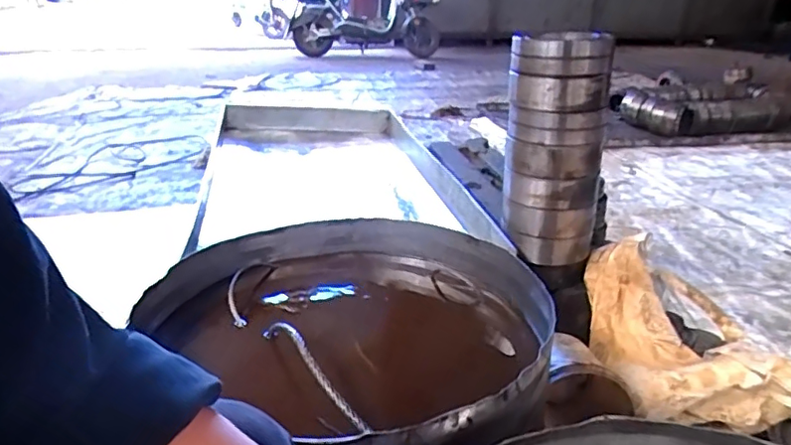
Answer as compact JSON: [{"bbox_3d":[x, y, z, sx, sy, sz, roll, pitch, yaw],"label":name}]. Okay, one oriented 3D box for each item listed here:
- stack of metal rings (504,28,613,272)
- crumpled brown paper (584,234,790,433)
[{"bbox_3d":[0.294,-0.124,1.064,0.184,0.425,0.140,6,24,12],"label":"stack of metal rings"},{"bbox_3d":[0.499,0.173,0.961,0.306,0.153,0.349,6,24,11],"label":"crumpled brown paper"}]

